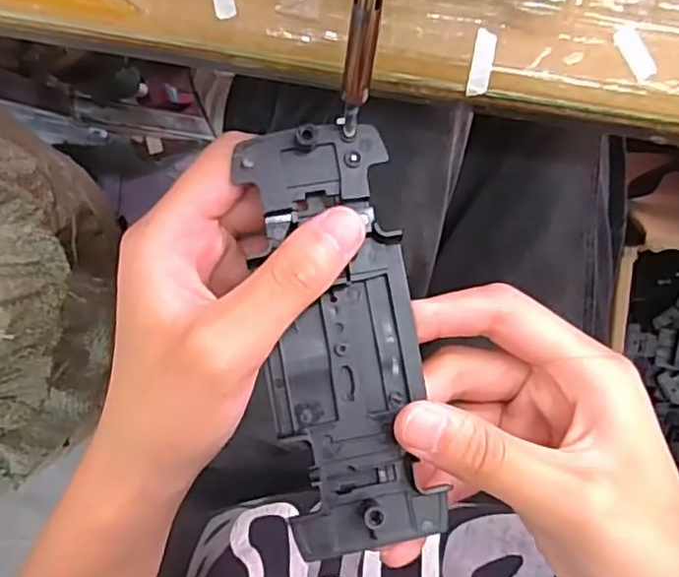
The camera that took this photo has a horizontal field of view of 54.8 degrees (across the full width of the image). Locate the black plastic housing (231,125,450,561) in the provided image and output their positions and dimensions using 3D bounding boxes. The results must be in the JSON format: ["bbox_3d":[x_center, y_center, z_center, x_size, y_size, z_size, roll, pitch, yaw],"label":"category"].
[{"bbox_3d":[0.001,0.015,0.199,0.045,0.012,0.125,-8,88,2],"label":"black plastic housing"}]

